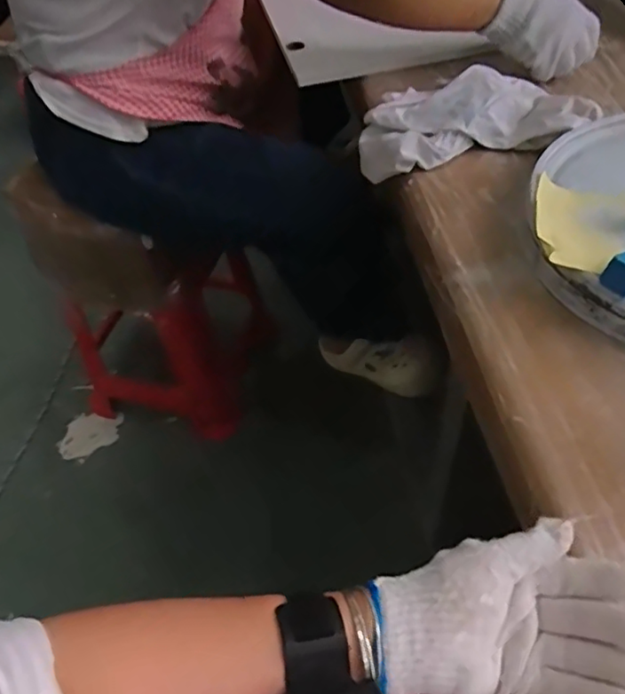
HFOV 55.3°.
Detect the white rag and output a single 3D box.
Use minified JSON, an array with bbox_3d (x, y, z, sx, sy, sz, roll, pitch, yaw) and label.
[{"bbox_3d":[0.169,-0.245,0.642,0.233,0.045,0.136,-3,52,4],"label":"white rag"}]

